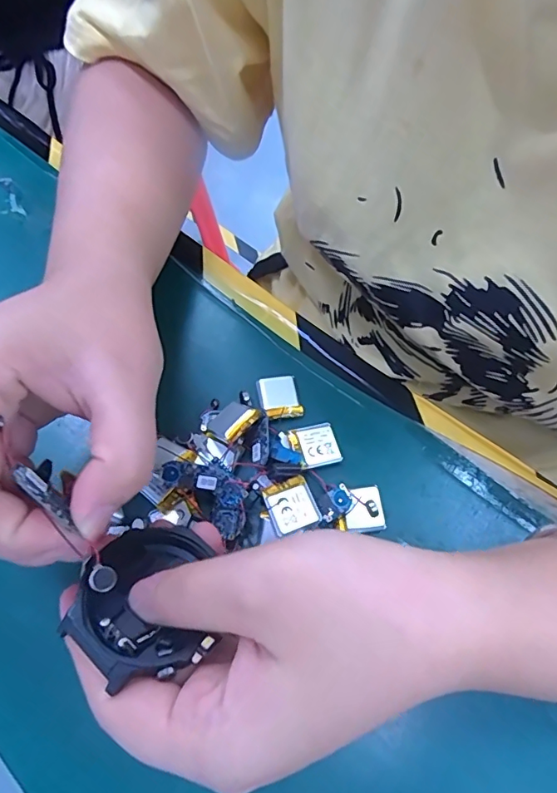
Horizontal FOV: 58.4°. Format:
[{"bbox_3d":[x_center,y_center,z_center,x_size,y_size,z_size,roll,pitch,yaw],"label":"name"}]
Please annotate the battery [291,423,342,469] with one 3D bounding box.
[{"bbox_3d":[0.019,0.025,0.249,0.020,0.004,0.021,-14,65,-6],"label":"battery"}]

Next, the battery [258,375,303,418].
[{"bbox_3d":[0.001,0.001,0.262,0.020,0.005,0.023,-10,64,-5],"label":"battery"}]

